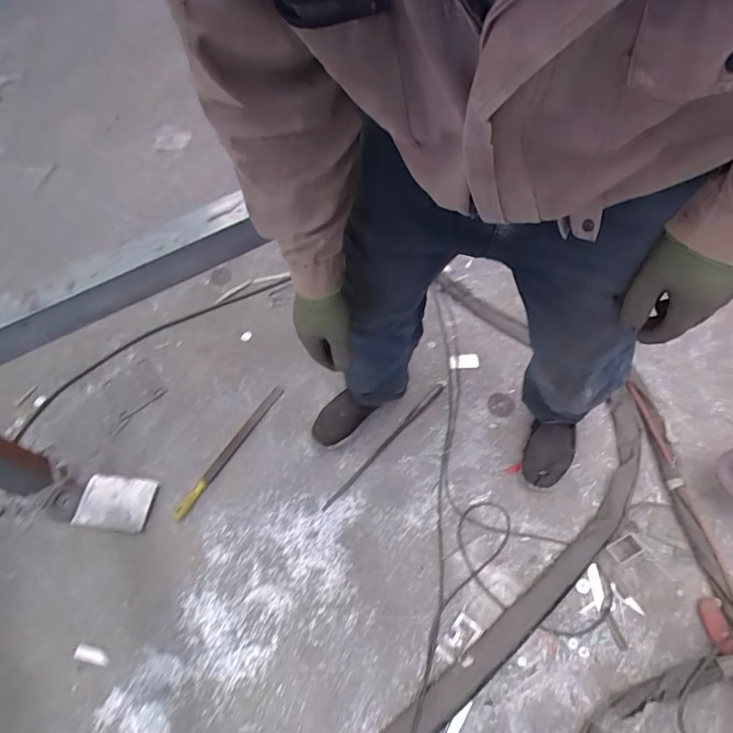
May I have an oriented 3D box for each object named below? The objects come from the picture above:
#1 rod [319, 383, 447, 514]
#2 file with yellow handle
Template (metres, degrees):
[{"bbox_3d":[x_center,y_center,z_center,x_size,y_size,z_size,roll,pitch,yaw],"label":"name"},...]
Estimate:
[{"bbox_3d":[0.048,0.192,1.154,0.015,0.019,0.415,39,71,23],"label":"rod"},{"bbox_3d":[-0.337,0.206,1.179,0.030,0.011,0.390,28,67,19],"label":"file with yellow handle"}]

